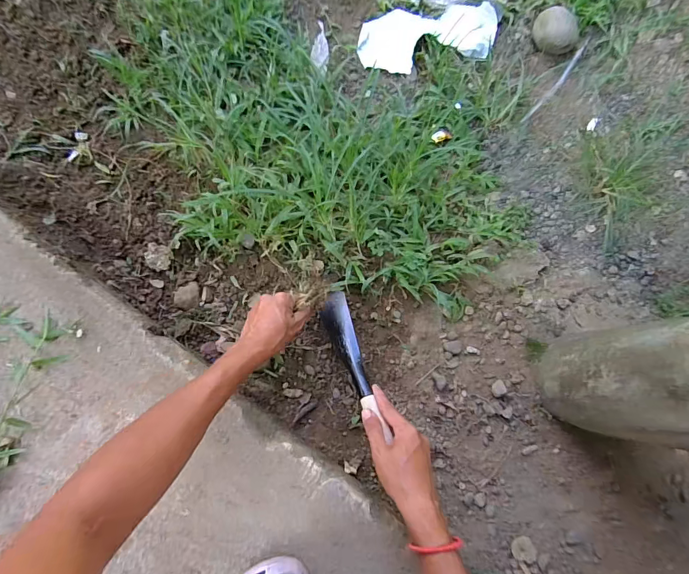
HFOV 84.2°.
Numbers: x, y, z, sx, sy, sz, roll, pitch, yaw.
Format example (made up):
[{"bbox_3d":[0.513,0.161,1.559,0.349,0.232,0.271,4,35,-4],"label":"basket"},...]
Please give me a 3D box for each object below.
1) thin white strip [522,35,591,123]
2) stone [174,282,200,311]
[{"bbox_3d":[0.426,-0.411,0.761,0.020,0.005,0.242,42,83,-27],"label":"thin white strip"},{"bbox_3d":[-0.246,0.014,0.595,0.036,0.015,0.044,-1,82,-5],"label":"stone"}]

